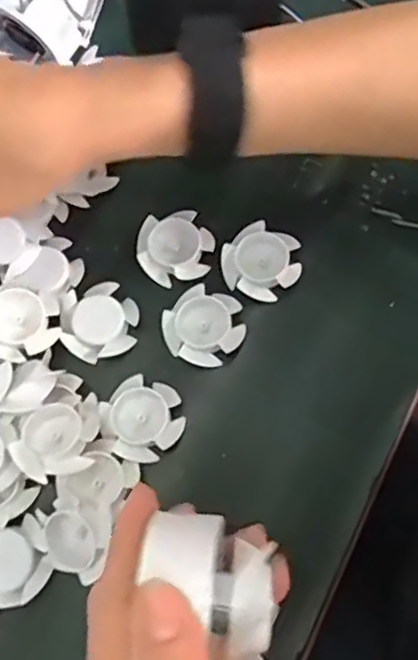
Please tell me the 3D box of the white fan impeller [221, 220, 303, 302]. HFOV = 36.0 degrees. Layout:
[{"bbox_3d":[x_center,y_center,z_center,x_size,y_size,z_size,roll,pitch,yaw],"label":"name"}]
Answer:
[{"bbox_3d":[0.028,-0.036,0.339,0.040,0.010,0.036,28,74,9],"label":"white fan impeller"}]

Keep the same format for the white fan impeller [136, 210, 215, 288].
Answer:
[{"bbox_3d":[-0.018,-0.044,0.347,0.040,0.015,0.036,-12,72,-4],"label":"white fan impeller"}]

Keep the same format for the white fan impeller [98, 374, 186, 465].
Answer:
[{"bbox_3d":[-0.032,0.043,0.317,0.039,0.011,0.038,0,72,0],"label":"white fan impeller"}]

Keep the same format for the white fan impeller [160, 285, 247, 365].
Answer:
[{"bbox_3d":[-0.002,-0.002,0.330,0.041,0.011,0.038,0,72,0],"label":"white fan impeller"}]

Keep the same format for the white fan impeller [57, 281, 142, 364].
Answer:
[{"bbox_3d":[-0.057,-0.004,0.333,0.039,0.009,0.037,0,72,0],"label":"white fan impeller"}]

